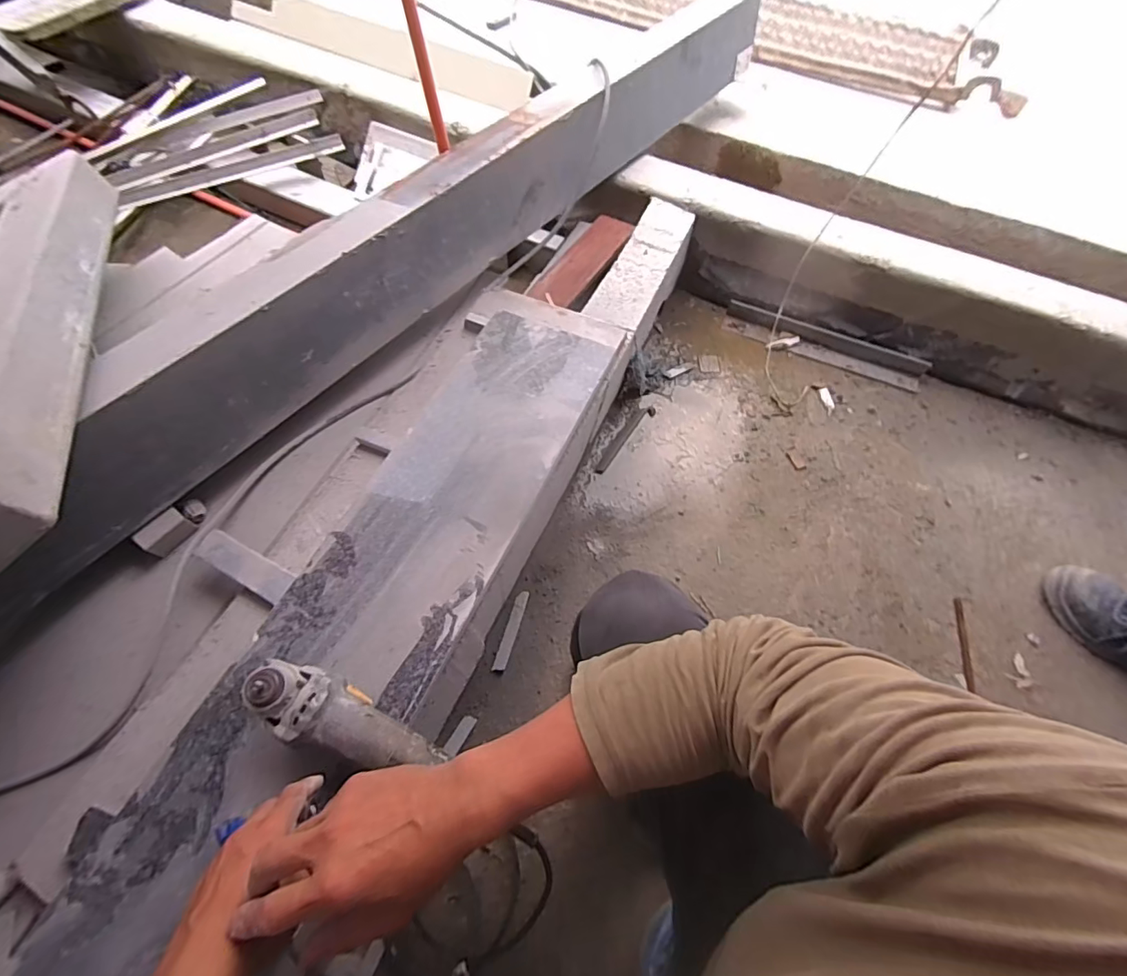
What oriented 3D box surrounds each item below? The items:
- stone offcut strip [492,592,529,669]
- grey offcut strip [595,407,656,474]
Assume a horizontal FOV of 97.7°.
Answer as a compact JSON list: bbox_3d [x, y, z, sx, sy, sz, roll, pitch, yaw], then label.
[{"bbox_3d":[-0.091,0.249,0.865,0.021,0.008,0.141,16,63,5],"label":"stone offcut strip"},{"bbox_3d":[0.132,-0.106,1.061,0.032,0.008,0.206,34,66,14],"label":"grey offcut strip"}]

